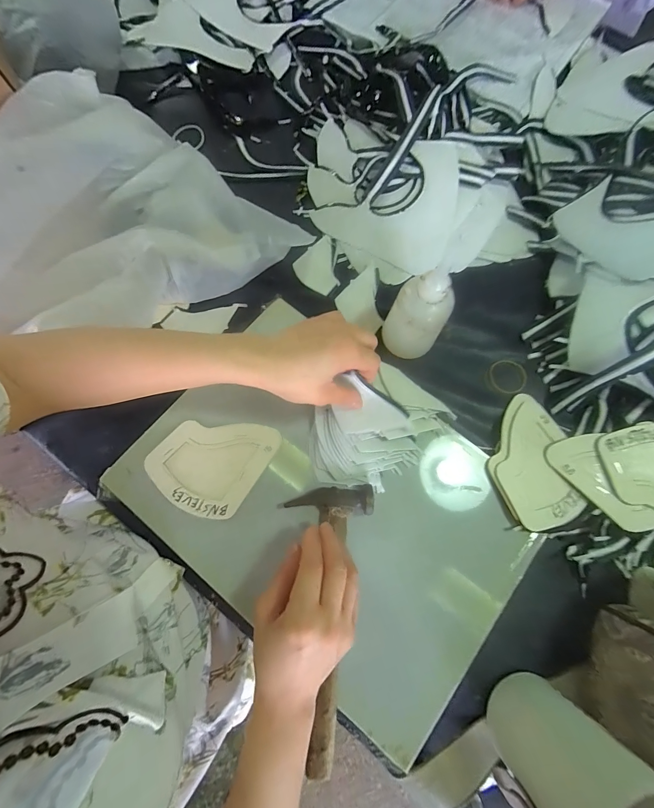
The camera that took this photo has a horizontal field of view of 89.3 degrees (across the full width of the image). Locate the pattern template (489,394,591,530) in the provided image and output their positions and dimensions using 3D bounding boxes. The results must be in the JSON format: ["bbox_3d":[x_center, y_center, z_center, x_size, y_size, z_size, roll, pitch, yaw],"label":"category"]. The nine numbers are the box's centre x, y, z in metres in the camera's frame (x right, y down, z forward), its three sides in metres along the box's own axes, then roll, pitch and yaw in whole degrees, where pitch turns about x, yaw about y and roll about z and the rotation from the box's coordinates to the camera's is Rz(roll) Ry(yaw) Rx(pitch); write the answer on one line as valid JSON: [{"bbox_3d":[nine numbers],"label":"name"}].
[{"bbox_3d":[0.227,0.061,0.372,0.094,0.005,0.147,2,66,-6],"label":"pattern template"}]

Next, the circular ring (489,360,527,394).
[{"bbox_3d":[0.228,-0.034,0.416,0.046,0.004,0.045,0,71,1],"label":"circular ring"}]

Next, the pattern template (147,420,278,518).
[{"bbox_3d":[-0.125,0.057,0.358,0.109,0.004,0.112,31,77,6],"label":"pattern template"}]

